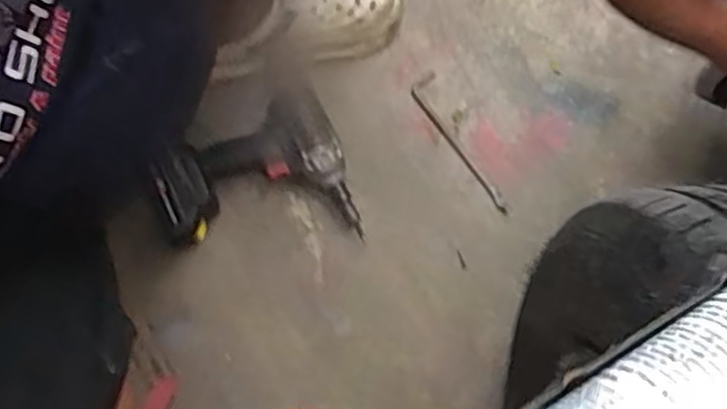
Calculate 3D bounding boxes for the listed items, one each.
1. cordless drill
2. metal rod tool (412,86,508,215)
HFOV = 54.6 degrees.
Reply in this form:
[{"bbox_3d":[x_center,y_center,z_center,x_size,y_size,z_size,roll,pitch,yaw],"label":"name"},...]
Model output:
[{"bbox_3d":[-0.129,-0.029,0.829,0.218,0.086,0.181,-15,76,-2],"label":"cordless drill"},{"bbox_3d":[0.117,-0.066,0.867,0.015,0.008,0.189,-35,73,-8],"label":"metal rod tool"}]

